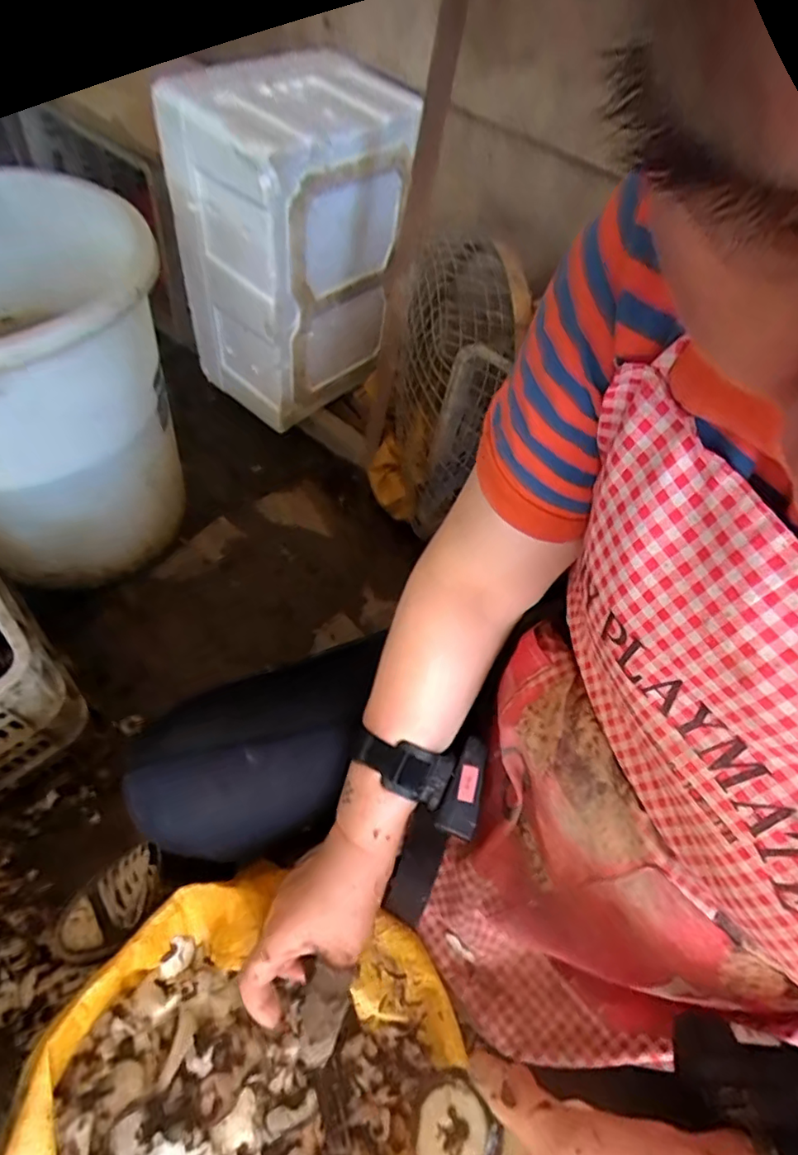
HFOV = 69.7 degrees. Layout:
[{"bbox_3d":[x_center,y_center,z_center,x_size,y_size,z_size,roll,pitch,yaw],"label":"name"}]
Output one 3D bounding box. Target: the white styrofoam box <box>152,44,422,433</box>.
[{"bbox_3d":[-0.182,-0.572,1.017,0.280,0.465,0.345,33,59,17],"label":"white styrofoam box"}]

